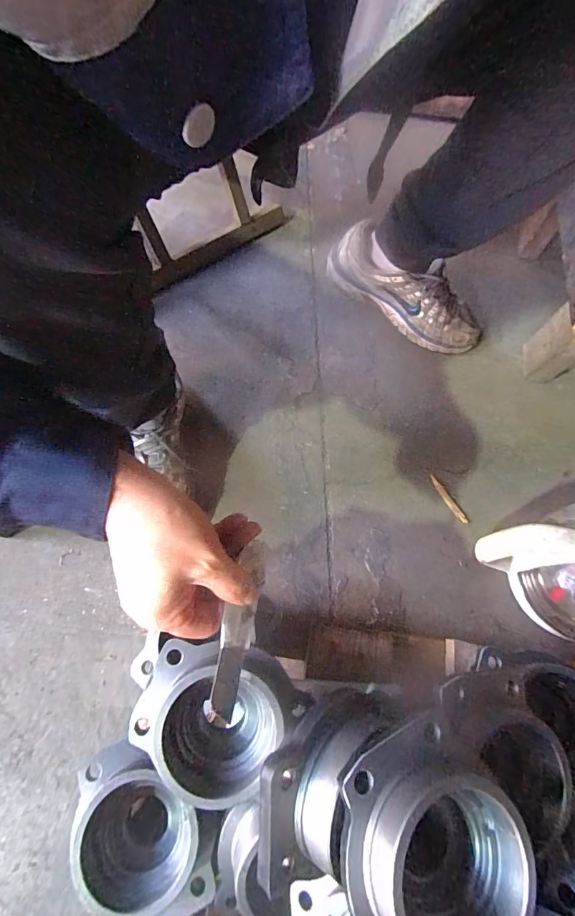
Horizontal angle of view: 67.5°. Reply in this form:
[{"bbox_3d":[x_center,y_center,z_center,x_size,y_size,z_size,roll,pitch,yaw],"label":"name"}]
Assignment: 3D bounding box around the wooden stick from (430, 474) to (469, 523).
[{"bbox_3d":[0.220,0.056,0.591,0.010,0.007,0.077,-25,71,-12],"label":"wooden stick"}]

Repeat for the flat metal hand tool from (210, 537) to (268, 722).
[{"bbox_3d":[-0.032,0.112,0.285,0.025,0.005,0.111,18,72,-31],"label":"flat metal hand tool"}]

